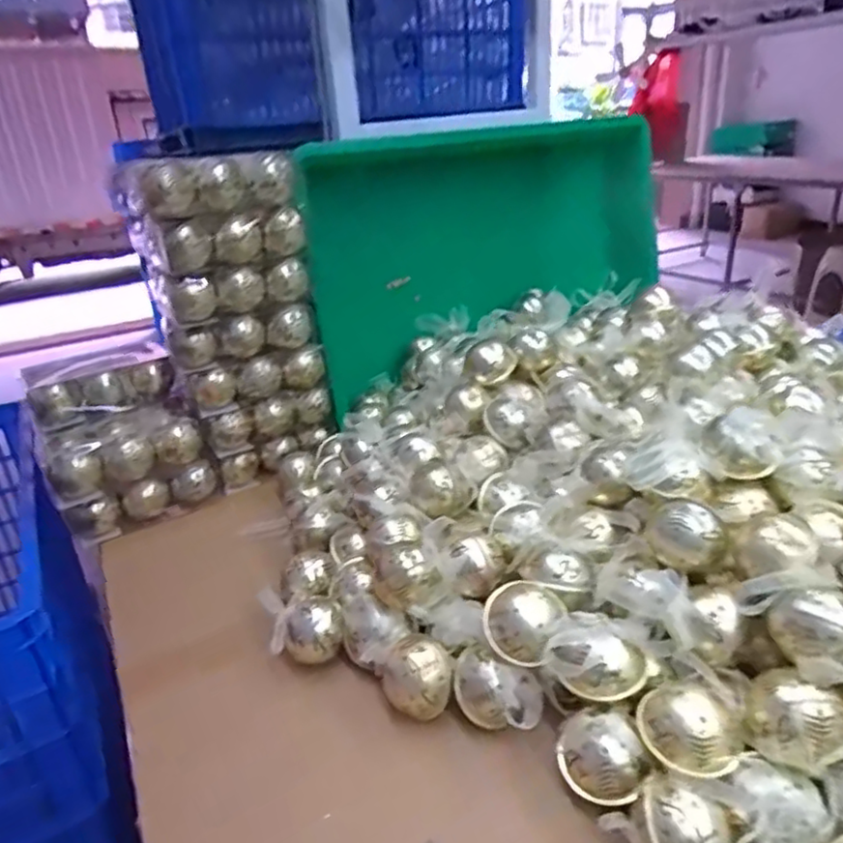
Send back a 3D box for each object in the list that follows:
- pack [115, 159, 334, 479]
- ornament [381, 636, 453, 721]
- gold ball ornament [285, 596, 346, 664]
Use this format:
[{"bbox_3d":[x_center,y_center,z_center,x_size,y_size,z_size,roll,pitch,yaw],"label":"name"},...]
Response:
[{"bbox_3d":[-0.220,-0.113,0.786,0.192,0.372,0.070,-15,27,-22],"label":"pack"},{"bbox_3d":[-0.002,0.200,0.498,0.048,0.056,0.046,-4,25,2],"label":"ornament"},{"bbox_3d":[-0.090,0.178,0.553,0.051,0.051,0.049,-8,25,-8],"label":"gold ball ornament"}]

